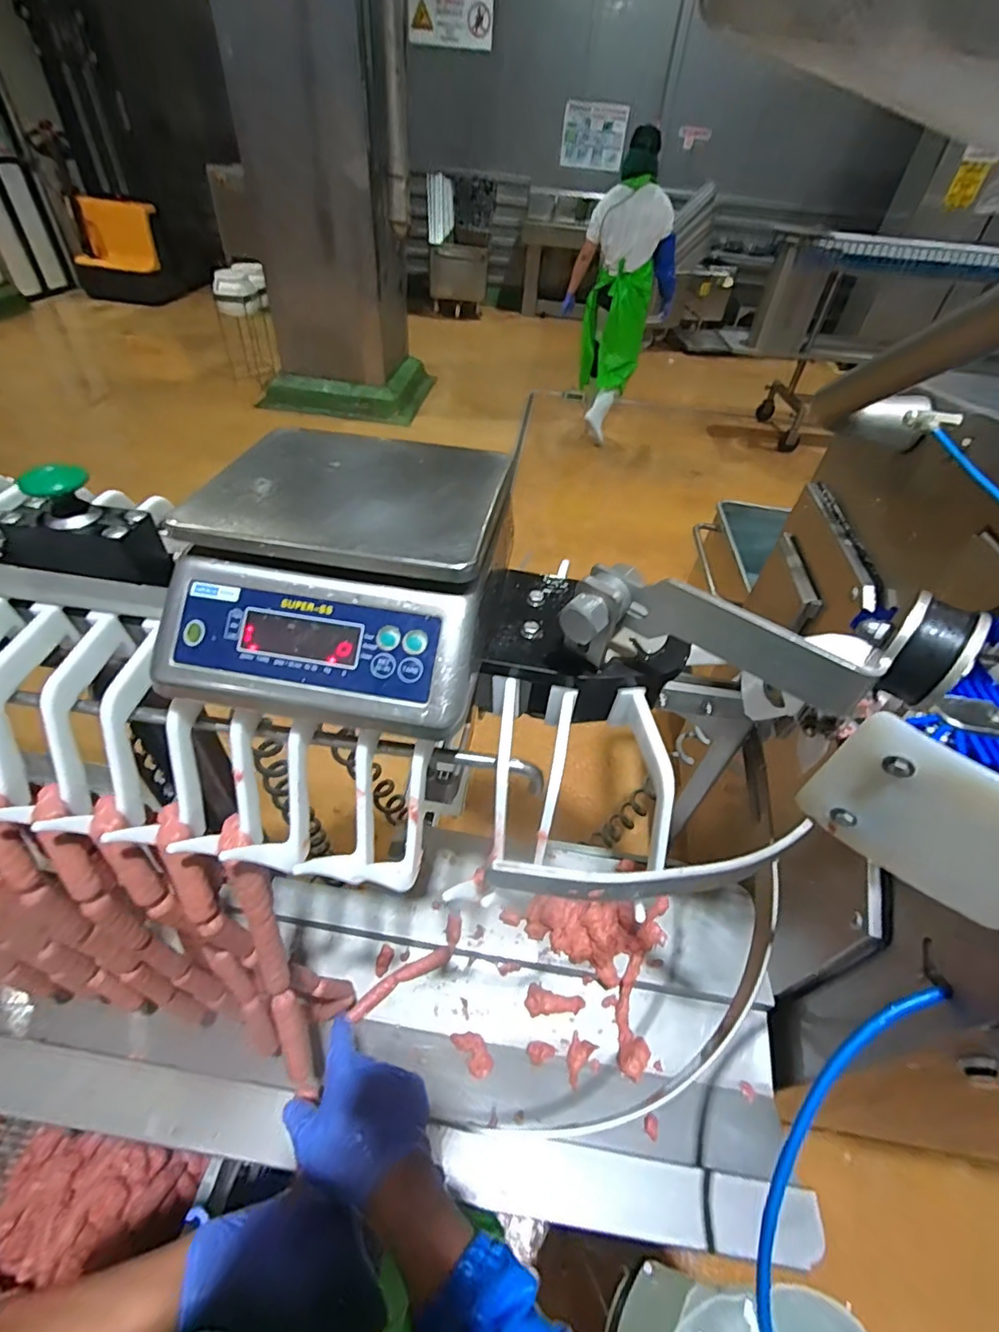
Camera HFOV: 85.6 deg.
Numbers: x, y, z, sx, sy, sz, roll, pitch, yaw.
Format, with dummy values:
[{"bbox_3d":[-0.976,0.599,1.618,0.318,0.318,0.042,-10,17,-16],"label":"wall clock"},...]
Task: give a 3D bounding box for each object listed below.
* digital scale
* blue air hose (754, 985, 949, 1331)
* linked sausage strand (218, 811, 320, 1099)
[{"bbox_3d":[-0.114,-0.077,0.418,0.236,0.113,0.234,6,44,3],"label":"digital scale"},{"bbox_3d":[0.322,0.488,0.536,0.085,0.057,0.402,26,82,21],"label":"blue air hose"},{"bbox_3d":[-0.201,0.269,0.480,0.025,0.302,0.033,-7,23,-11],"label":"linked sausage strand"}]

